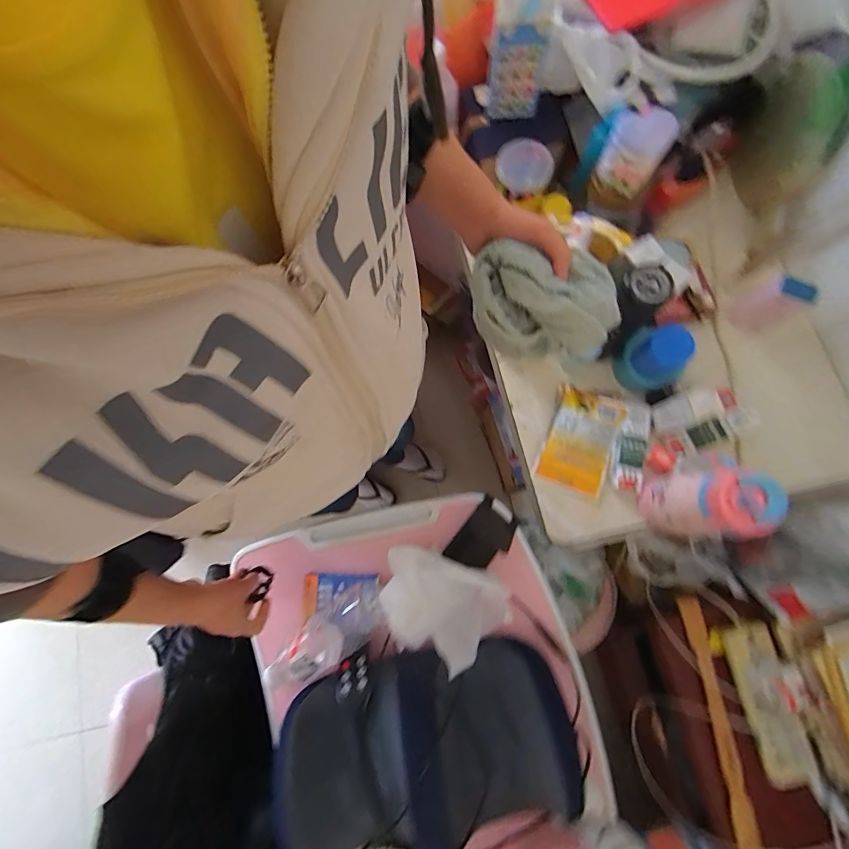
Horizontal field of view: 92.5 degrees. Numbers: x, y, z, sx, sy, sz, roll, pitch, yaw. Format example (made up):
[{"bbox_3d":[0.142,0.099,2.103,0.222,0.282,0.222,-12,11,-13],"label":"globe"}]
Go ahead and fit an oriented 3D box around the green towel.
[{"bbox_3d":[0.120,-0.122,0.412,0.141,0.065,0.099,3,75,2],"label":"green towel"}]

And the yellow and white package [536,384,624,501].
[{"bbox_3d":[0.265,0.022,0.686,0.110,0.038,0.178,19,79,8],"label":"yellow and white package"}]

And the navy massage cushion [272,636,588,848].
[{"bbox_3d":[0.002,0.392,0.490,0.353,0.098,0.198,-7,77,2],"label":"navy massage cushion"}]

